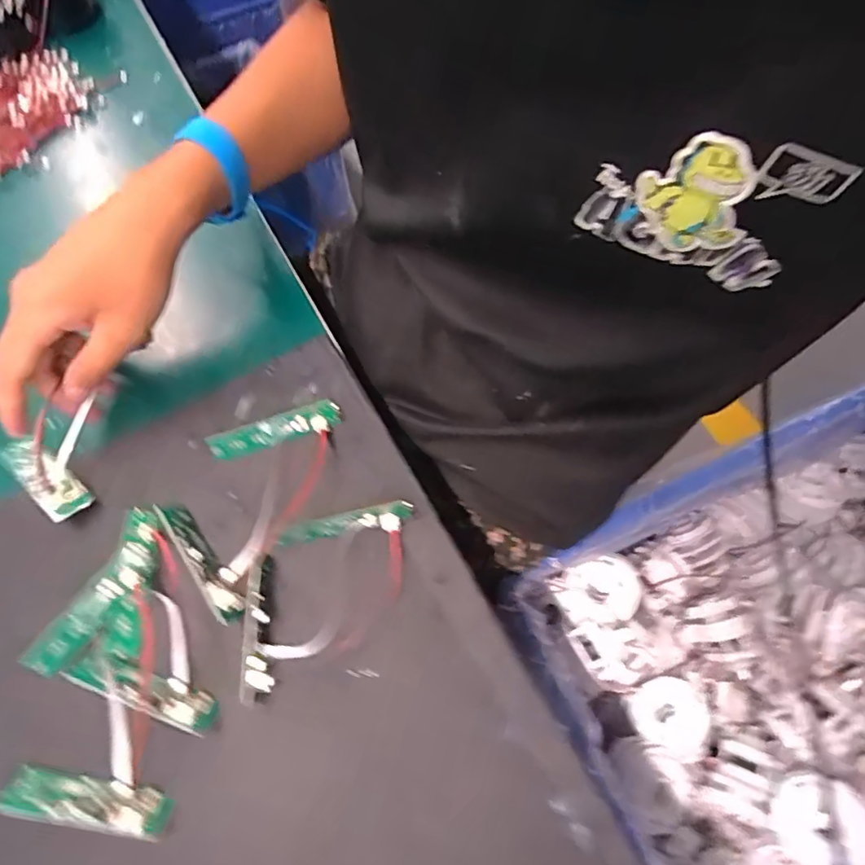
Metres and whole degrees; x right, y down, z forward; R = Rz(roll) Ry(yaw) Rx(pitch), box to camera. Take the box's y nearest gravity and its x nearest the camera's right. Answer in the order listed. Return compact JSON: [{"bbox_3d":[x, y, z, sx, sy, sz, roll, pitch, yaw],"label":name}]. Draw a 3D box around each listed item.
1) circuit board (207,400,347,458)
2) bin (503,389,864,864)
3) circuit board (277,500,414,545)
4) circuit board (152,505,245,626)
[{"bbox_3d":[-0.102,-0.002,0.361,0.084,0.005,0.017,-18,102,-5],"label":"circuit board"},{"bbox_3d":[0.386,0.212,0.521,0.469,0.163,0.405,-26,65,-14],"label":"bin"},{"bbox_3d":[-0.052,0.057,0.333,0.080,0.010,0.015,-13,67,-3],"label":"circuit board"},{"bbox_3d":[-0.135,0.074,0.326,0.017,0.023,0.079,-37,71,-12],"label":"circuit board"}]

